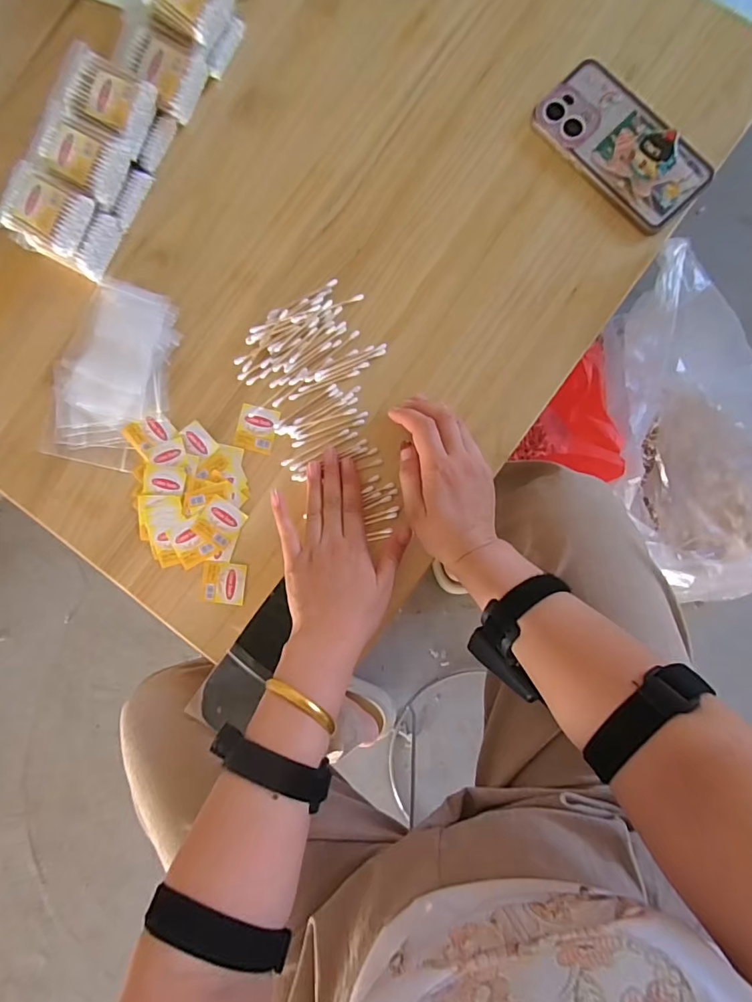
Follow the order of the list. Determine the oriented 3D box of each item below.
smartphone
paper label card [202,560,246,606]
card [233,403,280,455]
[{"bbox_3d":[0.225,-0.326,0.449,0.081,0.021,0.161,-45,86,2],"label":"smartphone"},{"bbox_3d":[-0.149,0.080,0.479,0.043,0.004,0.039,5,89,5],"label":"paper label card"},{"bbox_3d":[-0.117,-0.071,0.481,0.039,0.004,0.044,14,90,5],"label":"card"}]

